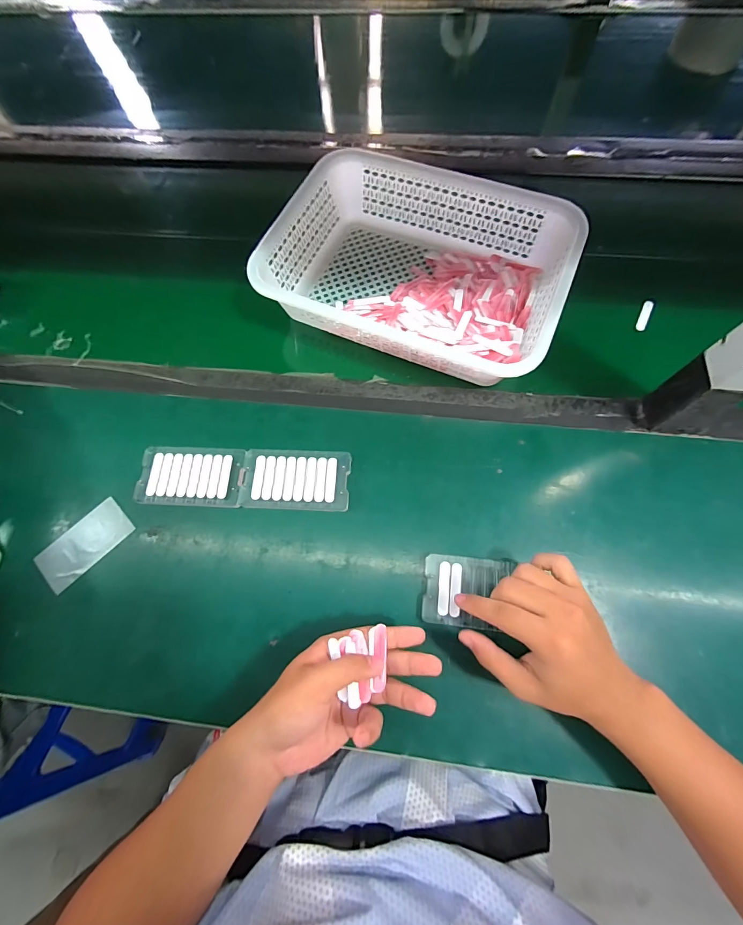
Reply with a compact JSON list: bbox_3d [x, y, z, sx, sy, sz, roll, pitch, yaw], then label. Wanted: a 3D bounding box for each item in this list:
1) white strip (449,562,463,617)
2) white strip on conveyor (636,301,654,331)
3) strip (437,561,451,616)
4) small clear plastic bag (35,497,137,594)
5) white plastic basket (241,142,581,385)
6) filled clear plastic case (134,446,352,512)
[{"bbox_3d":[0.086,0.130,0.373,0.011,0.004,0.052,9,70,5],"label":"white strip"},{"bbox_3d":[0.361,-0.194,0.484,0.012,0.004,0.050,14,72,41],"label":"white strip on conveyor"},{"bbox_3d":[0.074,0.128,0.374,0.011,0.005,0.051,6,71,5],"label":"strip"},{"bbox_3d":[-0.322,0.093,0.414,0.099,0.007,0.053,-43,74,-12],"label":"small clear plastic bag"},{"bbox_3d":[0.057,-0.248,0.473,0.358,0.079,0.253,22,72,10],"label":"white plastic basket"},{"bbox_3d":[-0.147,0.018,0.423,0.240,0.012,0.069,2,70,3],"label":"filled clear plastic case"}]

